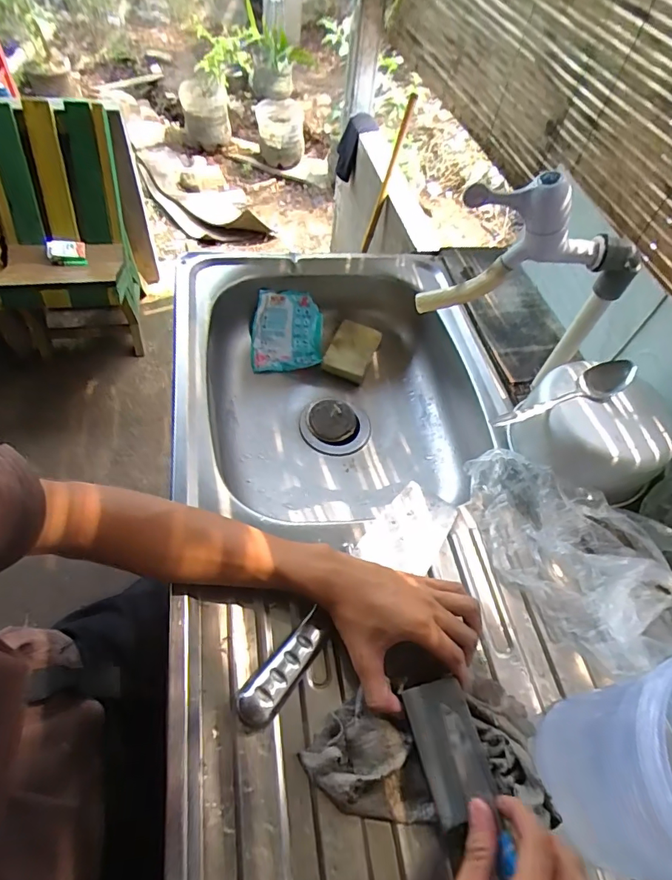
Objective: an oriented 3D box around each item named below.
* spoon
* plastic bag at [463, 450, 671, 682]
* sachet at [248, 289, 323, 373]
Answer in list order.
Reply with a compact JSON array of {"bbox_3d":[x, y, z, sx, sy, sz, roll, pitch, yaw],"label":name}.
[{"bbox_3d":[0.242,-0.050,0.507,0.158,0.018,0.042,-21,55,1],"label":"spoon"},{"bbox_3d":[0.243,0.107,0.484,0.149,0.065,0.256,-29,56,-24],"label":"plastic bag"},{"bbox_3d":[-0.072,-0.171,0.751,0.122,0.125,0.045,-4,9,-27],"label":"sachet"}]

